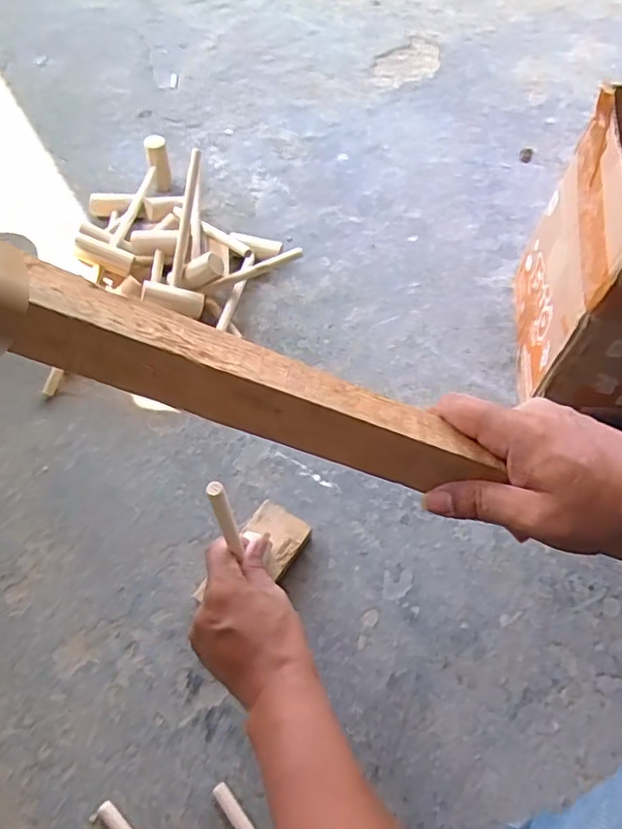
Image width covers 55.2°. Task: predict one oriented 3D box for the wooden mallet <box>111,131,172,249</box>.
[{"bbox_3d":[-0.230,-0.288,0.813,0.032,0.073,0.188,10,60,3],"label":"wooden mallet"}]

